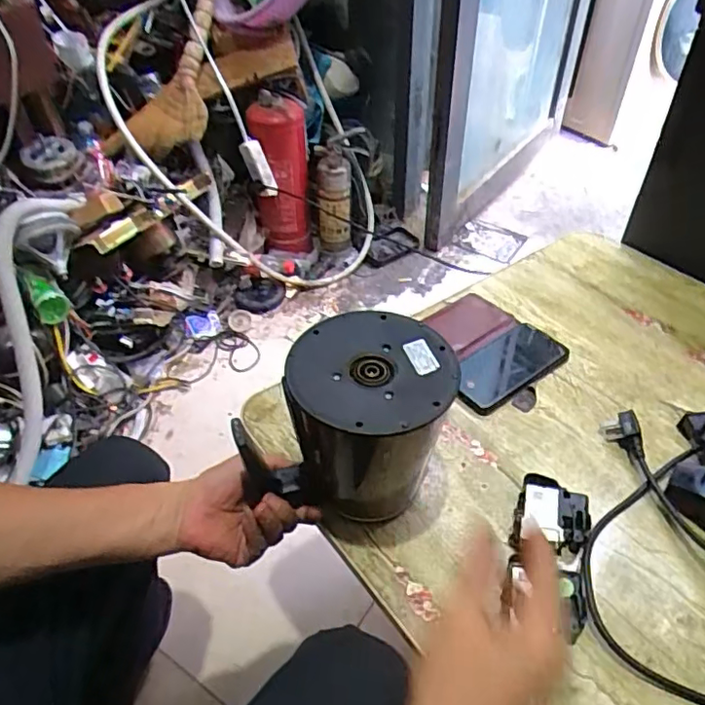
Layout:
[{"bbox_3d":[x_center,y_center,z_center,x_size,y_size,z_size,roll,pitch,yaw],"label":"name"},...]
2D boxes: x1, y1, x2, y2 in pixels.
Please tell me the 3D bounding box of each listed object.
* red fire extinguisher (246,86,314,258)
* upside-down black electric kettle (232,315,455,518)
[{"bbox_3d":[-0.179,-0.425,1.486,0.137,0.397,0.111,-3,45,-1],"label":"red fire extinguisher"},{"bbox_3d":[0.005,0.067,0.547,0.157,0.156,0.145,13,47,15],"label":"upside-down black electric kettle"}]

